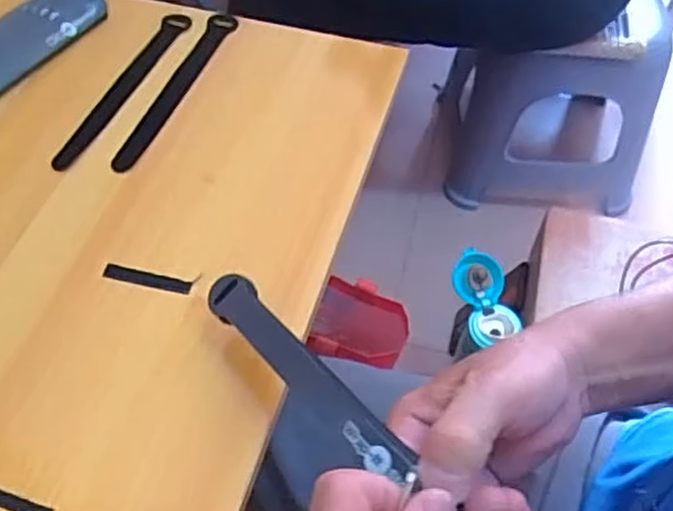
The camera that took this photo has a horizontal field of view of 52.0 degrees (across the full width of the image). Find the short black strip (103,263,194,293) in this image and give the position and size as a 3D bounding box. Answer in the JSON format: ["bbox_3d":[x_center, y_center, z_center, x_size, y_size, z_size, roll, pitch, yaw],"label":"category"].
[{"bbox_3d":[-0.127,0.016,0.461,0.059,0.004,0.011,11,55,7],"label":"short black strip"}]

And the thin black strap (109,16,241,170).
[{"bbox_3d":[-0.132,-0.140,0.572,0.023,0.007,0.193,17,56,11],"label":"thin black strap"}]

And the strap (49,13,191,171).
[{"bbox_3d":[-0.174,-0.143,0.574,0.023,0.008,0.196,18,56,11],"label":"strap"}]

